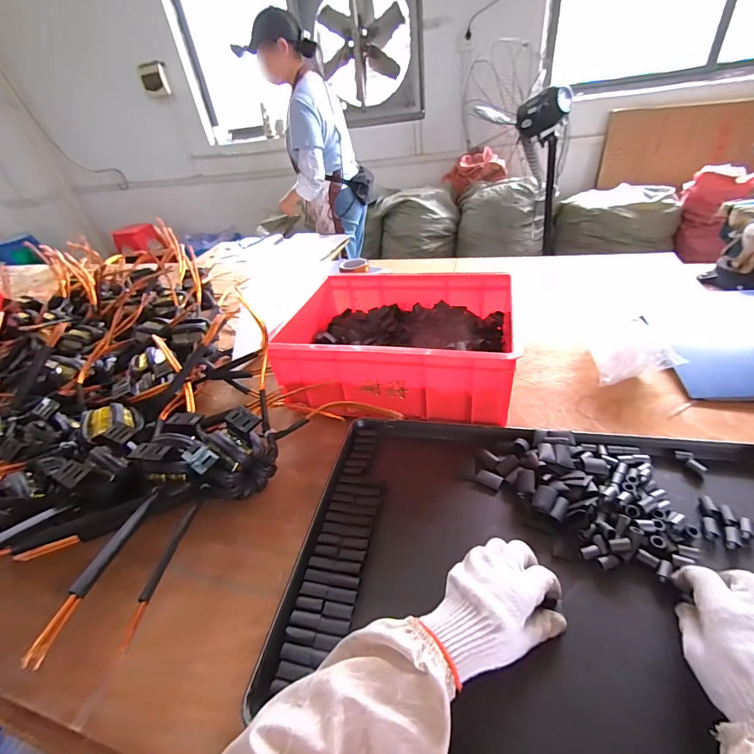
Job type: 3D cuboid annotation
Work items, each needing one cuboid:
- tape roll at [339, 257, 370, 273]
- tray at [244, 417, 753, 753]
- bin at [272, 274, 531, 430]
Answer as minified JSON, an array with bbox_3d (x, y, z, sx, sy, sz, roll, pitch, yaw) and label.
[{"bbox_3d":[-0.068,-0.339,1.131,0.087,0.025,0.087,-6,37,4],"label":"tape roll"},{"bbox_3d":[0.207,0.211,0.415,0.587,0.050,0.396,2,37,14],"label":"tray"},{"bbox_3d":[0.044,-0.072,0.690,0.390,0.128,0.305,1,38,12],"label":"bin"}]

